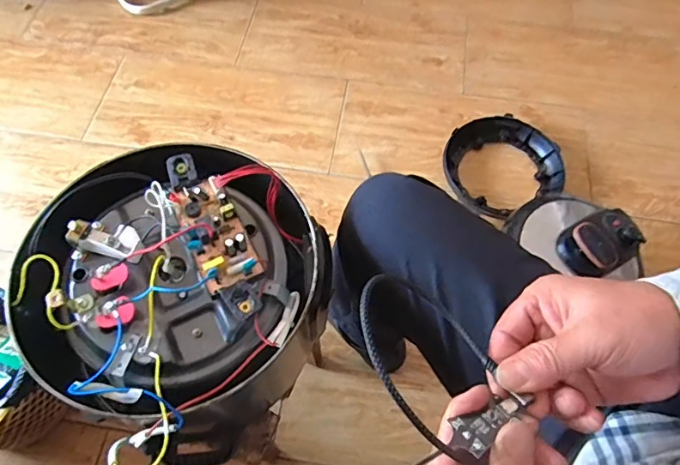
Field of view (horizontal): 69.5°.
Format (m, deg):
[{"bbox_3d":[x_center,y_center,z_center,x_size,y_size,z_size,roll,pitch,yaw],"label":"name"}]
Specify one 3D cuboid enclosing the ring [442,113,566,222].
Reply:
[{"bbox_3d":[0.363,-0.160,1.130,0.266,0.046,0.243,0,62,-1],"label":"ring"}]

